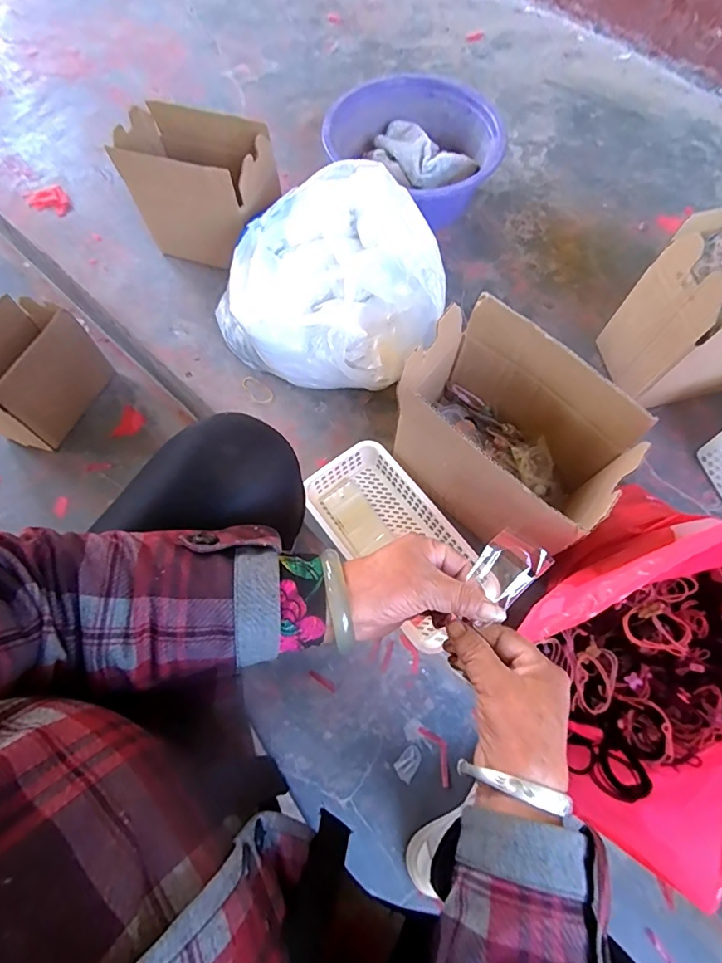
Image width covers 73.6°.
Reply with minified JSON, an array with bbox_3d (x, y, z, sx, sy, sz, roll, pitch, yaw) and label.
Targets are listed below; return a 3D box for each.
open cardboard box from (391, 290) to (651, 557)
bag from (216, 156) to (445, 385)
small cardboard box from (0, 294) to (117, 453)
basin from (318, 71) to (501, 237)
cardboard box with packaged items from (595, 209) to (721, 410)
[{"bbox_3d":[0.157,-0.044,0.556,0.233,0.185,0.156,40,74,13],"label":"open cardboard box"},{"bbox_3d":[-0.051,-0.275,0.671,0.294,0.175,0.243,22,71,7],"label":"bag"},{"bbox_3d":[-0.572,-0.177,0.845,0.113,0.204,0.202,15,70,5],"label":"small cardboard box"},{"bbox_3d":[0.086,-0.538,0.818,0.266,0.116,0.251,-13,70,-5],"label":"basin"},{"bbox_3d":[0.492,-0.221,0.645,0.246,0.217,0.145,-11,70,-5],"label":"cardboard box with packaged items"}]

